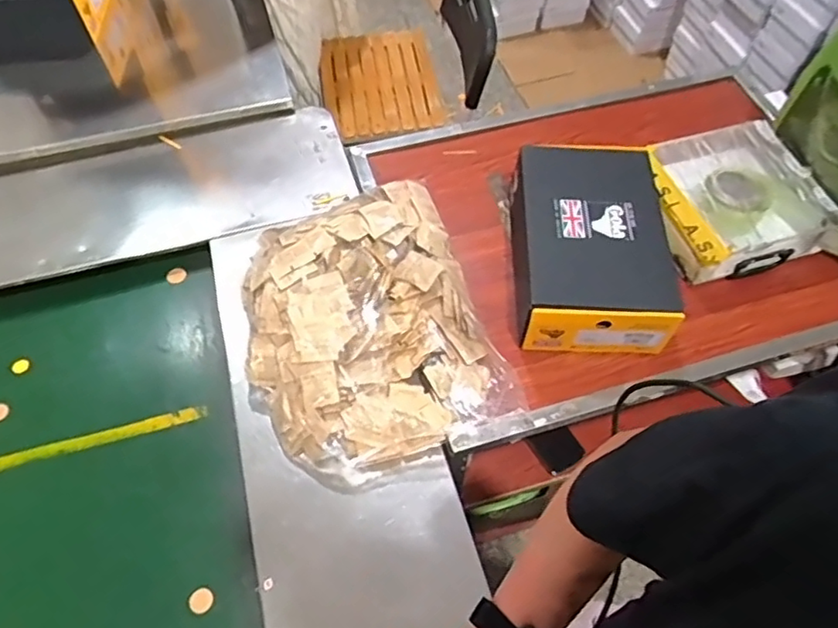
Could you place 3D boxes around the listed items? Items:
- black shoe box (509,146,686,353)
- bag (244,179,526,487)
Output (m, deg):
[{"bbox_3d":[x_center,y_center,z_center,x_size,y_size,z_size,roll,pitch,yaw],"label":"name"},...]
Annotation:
[{"bbox_3d":[0.262,-0.108,0.917,0.230,0.112,0.313,2,58,1],"label":"black shoe box"},{"bbox_3d":[-0.087,0.009,0.892,0.334,0.118,0.410,-17,60,-10],"label":"bag"}]

